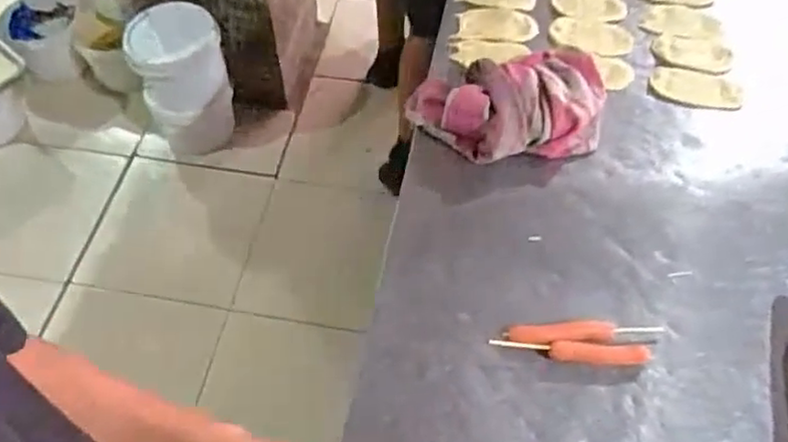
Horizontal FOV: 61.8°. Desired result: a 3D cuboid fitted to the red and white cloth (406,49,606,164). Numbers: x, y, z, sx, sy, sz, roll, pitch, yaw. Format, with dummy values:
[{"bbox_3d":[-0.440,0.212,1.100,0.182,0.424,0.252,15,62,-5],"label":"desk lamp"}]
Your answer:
[{"bbox_3d":[0.138,-0.135,0.726,0.223,0.060,0.149,-14,57,-10],"label":"red and white cloth"}]

